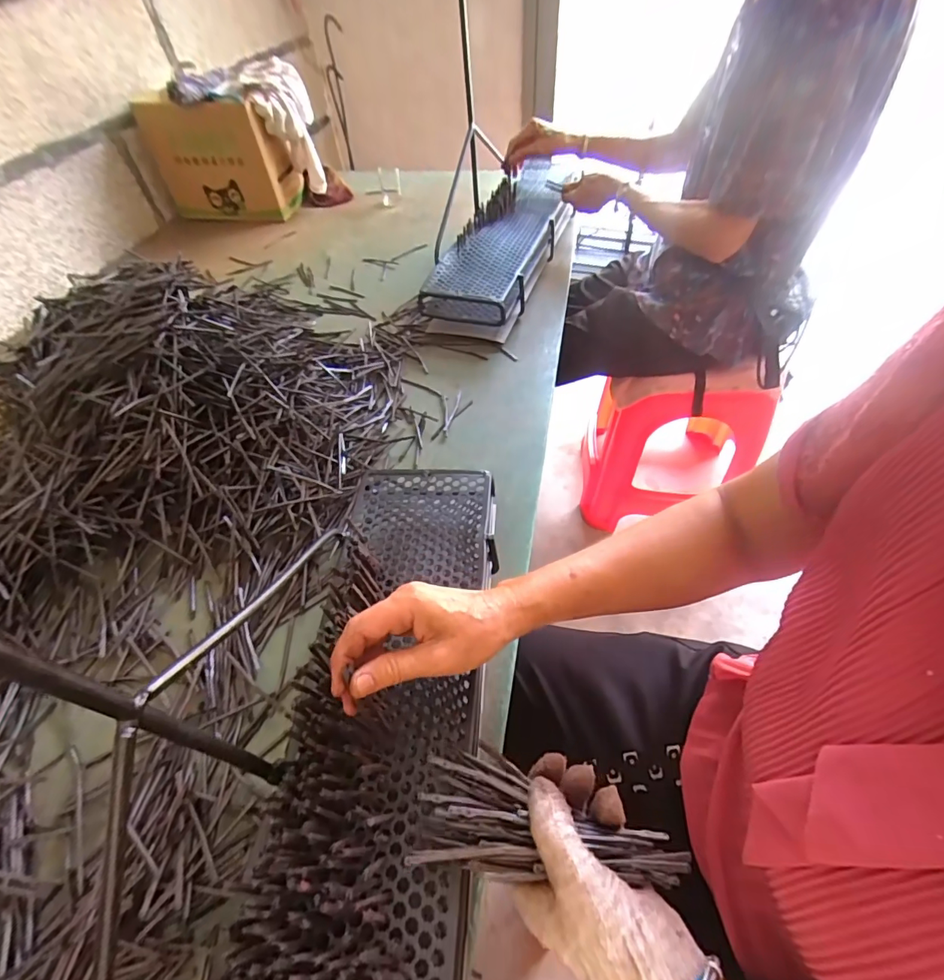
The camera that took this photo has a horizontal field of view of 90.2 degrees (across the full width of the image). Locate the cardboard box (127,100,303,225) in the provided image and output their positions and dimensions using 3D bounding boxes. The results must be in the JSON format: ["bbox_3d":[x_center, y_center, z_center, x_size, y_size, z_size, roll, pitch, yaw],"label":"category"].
[{"bbox_3d":[-0.599,-0.791,1.138,0.293,0.248,0.114,8,52,12],"label":"cardboard box"}]

